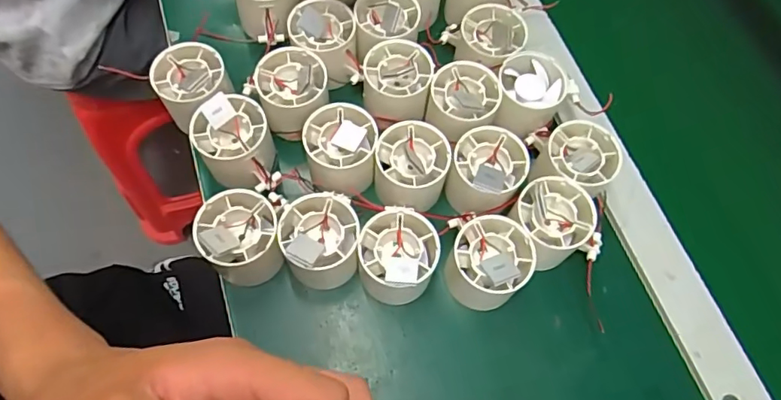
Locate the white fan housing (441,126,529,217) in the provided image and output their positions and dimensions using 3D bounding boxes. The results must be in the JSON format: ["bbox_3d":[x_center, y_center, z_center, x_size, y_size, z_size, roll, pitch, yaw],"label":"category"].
[{"bbox_3d":[0.072,-0.021,0.398,0.053,0.052,0.054,1,67,-3],"label":"white fan housing"}]

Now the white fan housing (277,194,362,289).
[{"bbox_3d":[-0.048,0.030,0.370,0.052,0.058,0.052,1,67,-3],"label":"white fan housing"}]

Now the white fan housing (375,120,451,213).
[{"bbox_3d":[0.015,-0.022,0.410,0.053,0.069,0.048,2,67,-2],"label":"white fan housing"}]

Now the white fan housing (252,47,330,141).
[{"bbox_3d":[-0.077,-0.083,0.416,0.055,0.043,0.056,-4,67,-5],"label":"white fan housing"}]

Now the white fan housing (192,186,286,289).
[{"bbox_3d":[-0.103,0.028,0.370,0.052,0.059,0.050,-21,70,-12],"label":"white fan housing"}]

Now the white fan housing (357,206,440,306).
[{"bbox_3d":[0.005,0.040,0.369,0.052,0.055,0.053,1,67,-3],"label":"white fan housing"}]

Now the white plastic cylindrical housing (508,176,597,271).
[{"bbox_3d":[0.116,0.018,0.384,0.057,0.047,0.052,1,67,-3],"label":"white plastic cylindrical housing"}]

